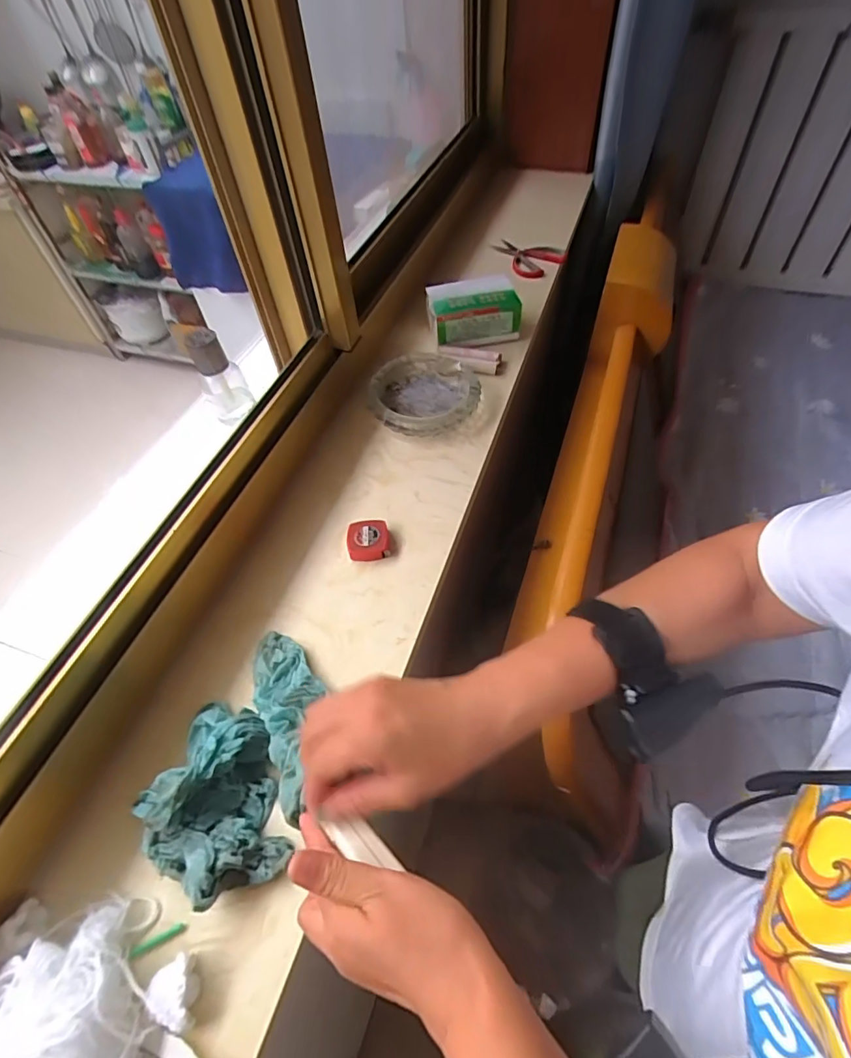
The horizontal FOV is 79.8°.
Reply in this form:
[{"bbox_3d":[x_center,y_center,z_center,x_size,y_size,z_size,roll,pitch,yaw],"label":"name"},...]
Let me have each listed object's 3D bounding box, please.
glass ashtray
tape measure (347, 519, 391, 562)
[{"bbox_3d":[-0.002,-0.186,0.702,0.151,0.033,0.155,-6,53,0],"label":"glass ashtray"},{"bbox_3d":[-0.063,0.010,0.568,0.045,0.016,0.047,-7,53,-1],"label":"tape measure"}]

